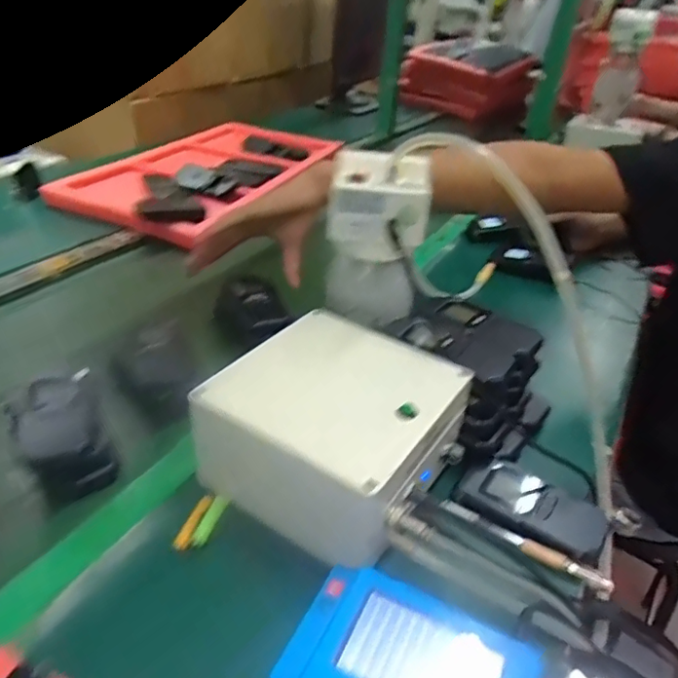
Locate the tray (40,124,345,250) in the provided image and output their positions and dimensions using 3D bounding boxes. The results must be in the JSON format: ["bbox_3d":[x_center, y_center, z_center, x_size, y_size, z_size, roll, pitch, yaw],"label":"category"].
[{"bbox_3d":[-0.238,-0.326,1.070,0.324,0.043,0.561,15,35,15],"label":"tray"}]

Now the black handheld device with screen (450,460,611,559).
[{"bbox_3d":[0.160,0.137,0.464,0.115,0.020,0.064,25,38,27],"label":"black handheld device with screen"}]

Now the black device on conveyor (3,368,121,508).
[{"bbox_3d":[-0.235,0.076,0.474,0.067,0.047,0.102,-20,41,-33],"label":"black device on conveyor"}]

